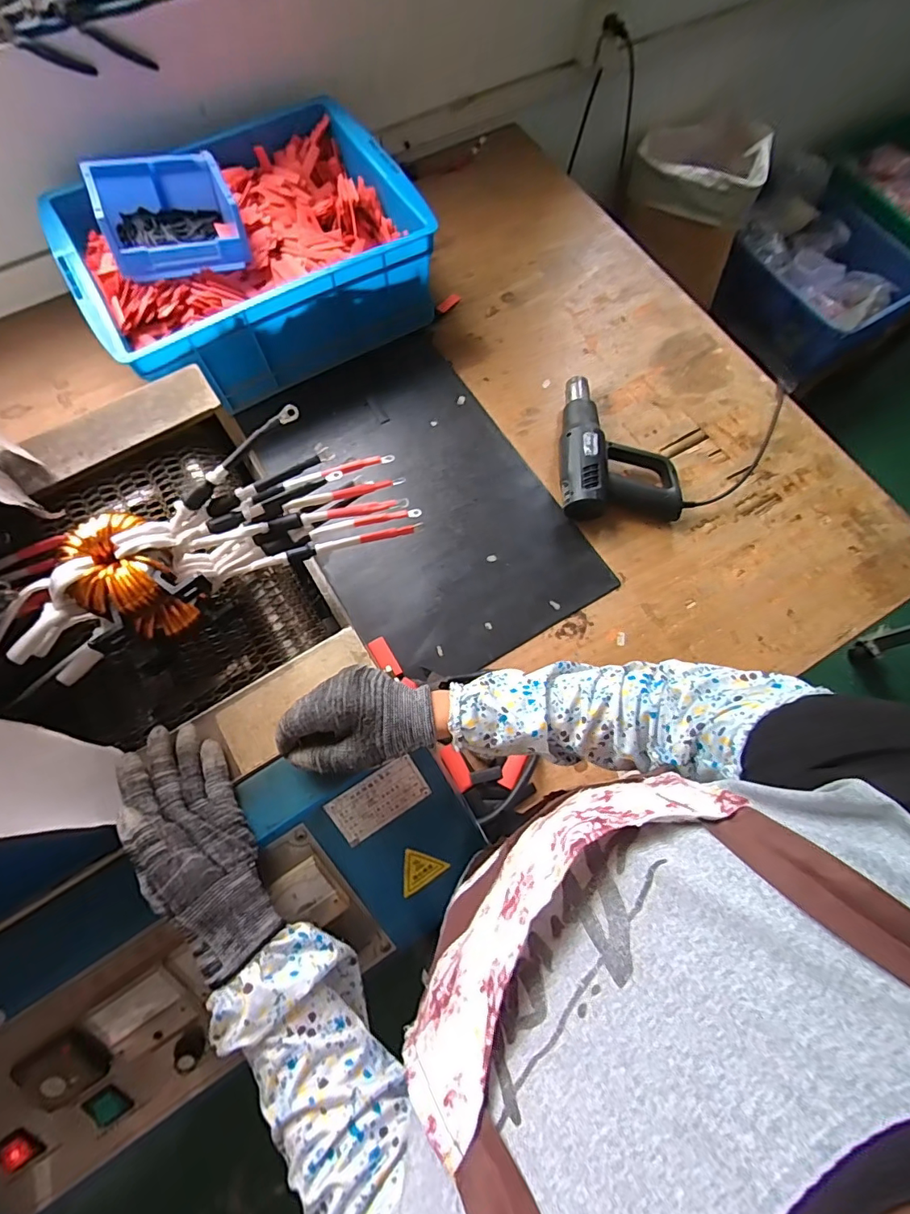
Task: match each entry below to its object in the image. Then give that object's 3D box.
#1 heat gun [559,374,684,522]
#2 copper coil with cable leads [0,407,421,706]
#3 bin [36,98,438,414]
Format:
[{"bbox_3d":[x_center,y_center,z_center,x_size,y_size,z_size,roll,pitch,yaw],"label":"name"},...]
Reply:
[{"bbox_3d":[0.254,-0.250,0.776,0.179,0.064,0.238,1,70,-2],"label":"heat gun"},{"bbox_3d":[-0.234,-0.053,0.457,0.390,0.141,0.097,-30,74,-12],"label":"copper coil with cable leads"},{"bbox_3d":[-0.326,-0.562,0.802,0.498,0.185,0.362,-28,73,-11],"label":"bin"}]

